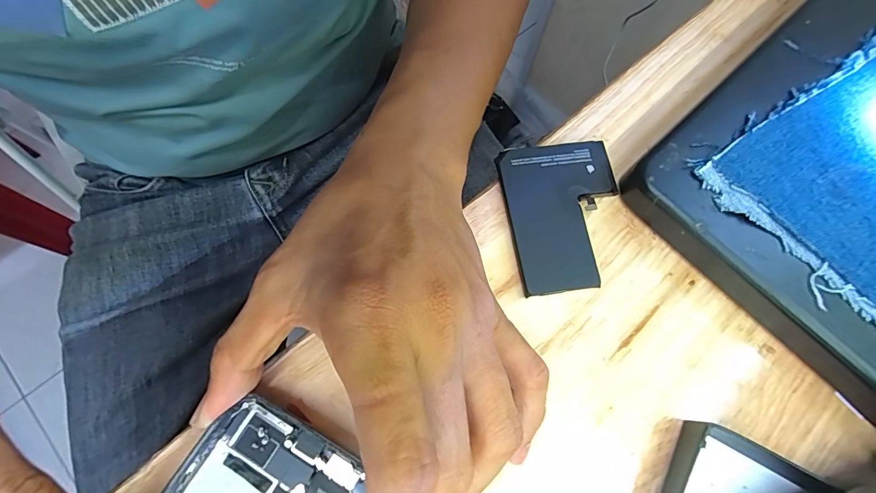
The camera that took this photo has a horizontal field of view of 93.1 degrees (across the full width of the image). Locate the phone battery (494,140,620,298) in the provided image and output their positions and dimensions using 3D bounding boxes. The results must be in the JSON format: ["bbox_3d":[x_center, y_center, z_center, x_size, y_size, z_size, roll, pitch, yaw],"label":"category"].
[{"bbox_3d":[0.064,-0.016,0.207,0.058,0.004,0.075,-9,74,-6],"label":"phone battery"}]

